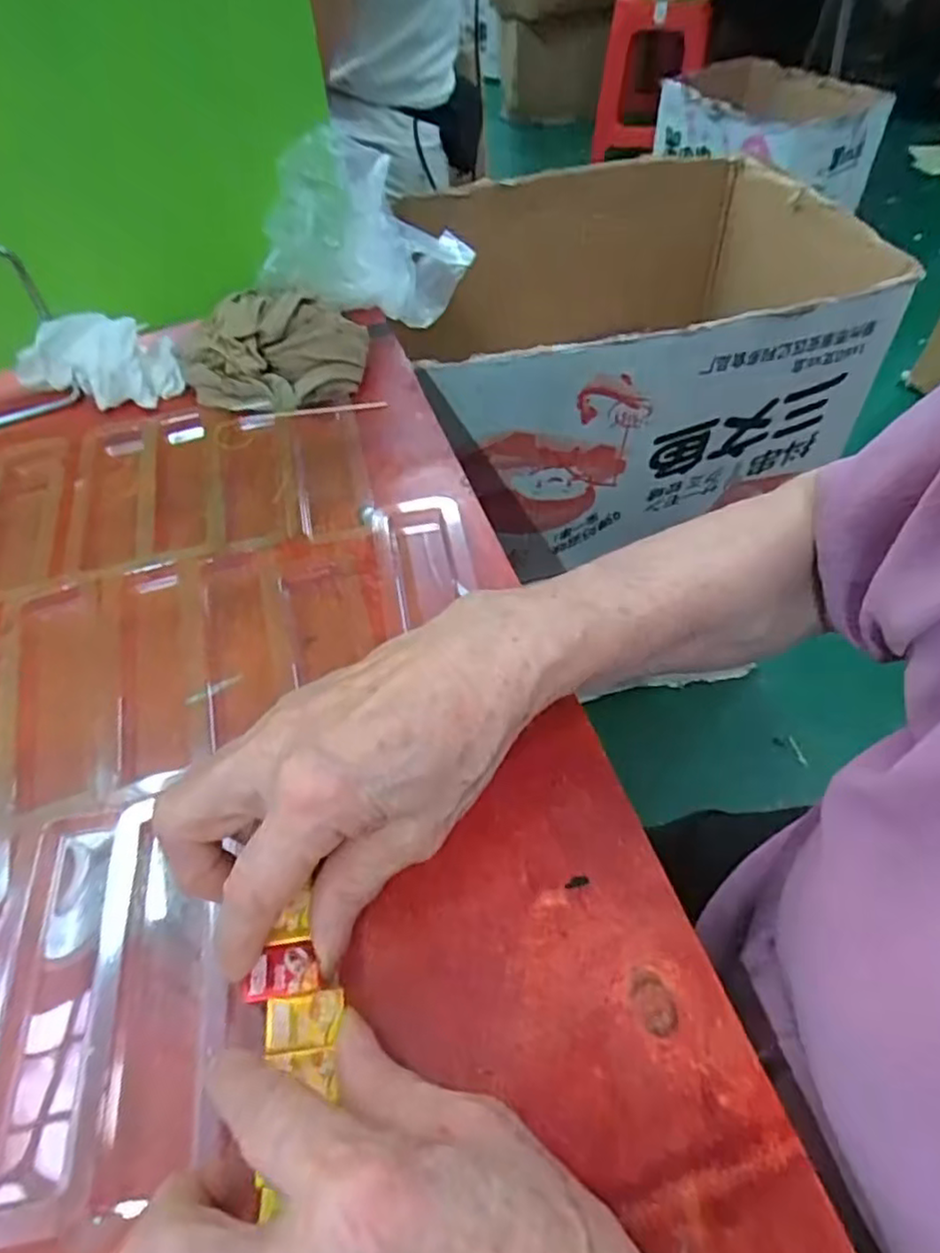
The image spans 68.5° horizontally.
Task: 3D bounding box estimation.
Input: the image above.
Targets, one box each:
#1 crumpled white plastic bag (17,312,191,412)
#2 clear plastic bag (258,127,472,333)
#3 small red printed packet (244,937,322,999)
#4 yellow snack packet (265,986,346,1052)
[{"bbox_3d":[-0.250,-0.182,0.462,0.111,0.037,0.054,7,52,6],"label":"crumpled white plastic bag"},{"bbox_3d":[-0.073,-0.276,0.497,0.149,0.136,0.039,-18,54,-13],"label":"clear plastic bag"},{"bbox_3d":[-0.064,0.115,0.233,0.024,0.004,0.017,-6,52,-4],"label":"small red printed packet"},{"bbox_3d":[-0.054,0.127,0.223,0.025,0.004,0.017,-4,52,-2],"label":"yellow snack packet"}]

